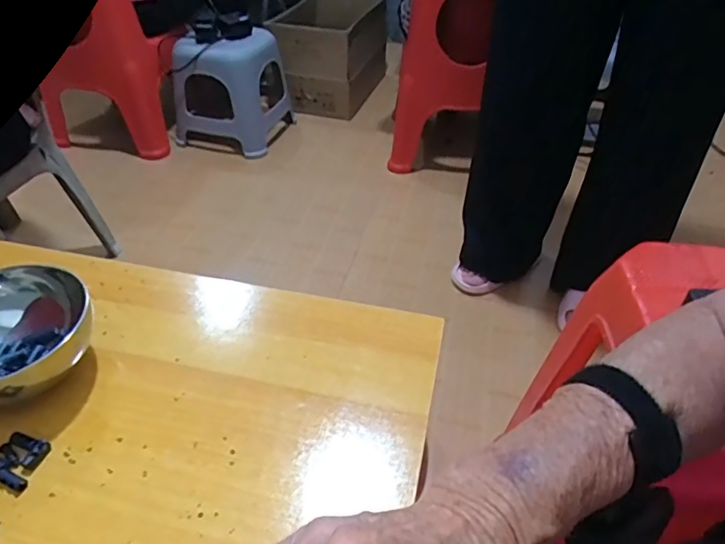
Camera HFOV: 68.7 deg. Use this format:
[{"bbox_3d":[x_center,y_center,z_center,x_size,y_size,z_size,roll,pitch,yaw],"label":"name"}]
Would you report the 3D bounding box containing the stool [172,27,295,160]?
[{"bbox_3d":[-0.398,-0.570,1.649,0.288,0.315,0.286,14,43,13],"label":"stool"}]

